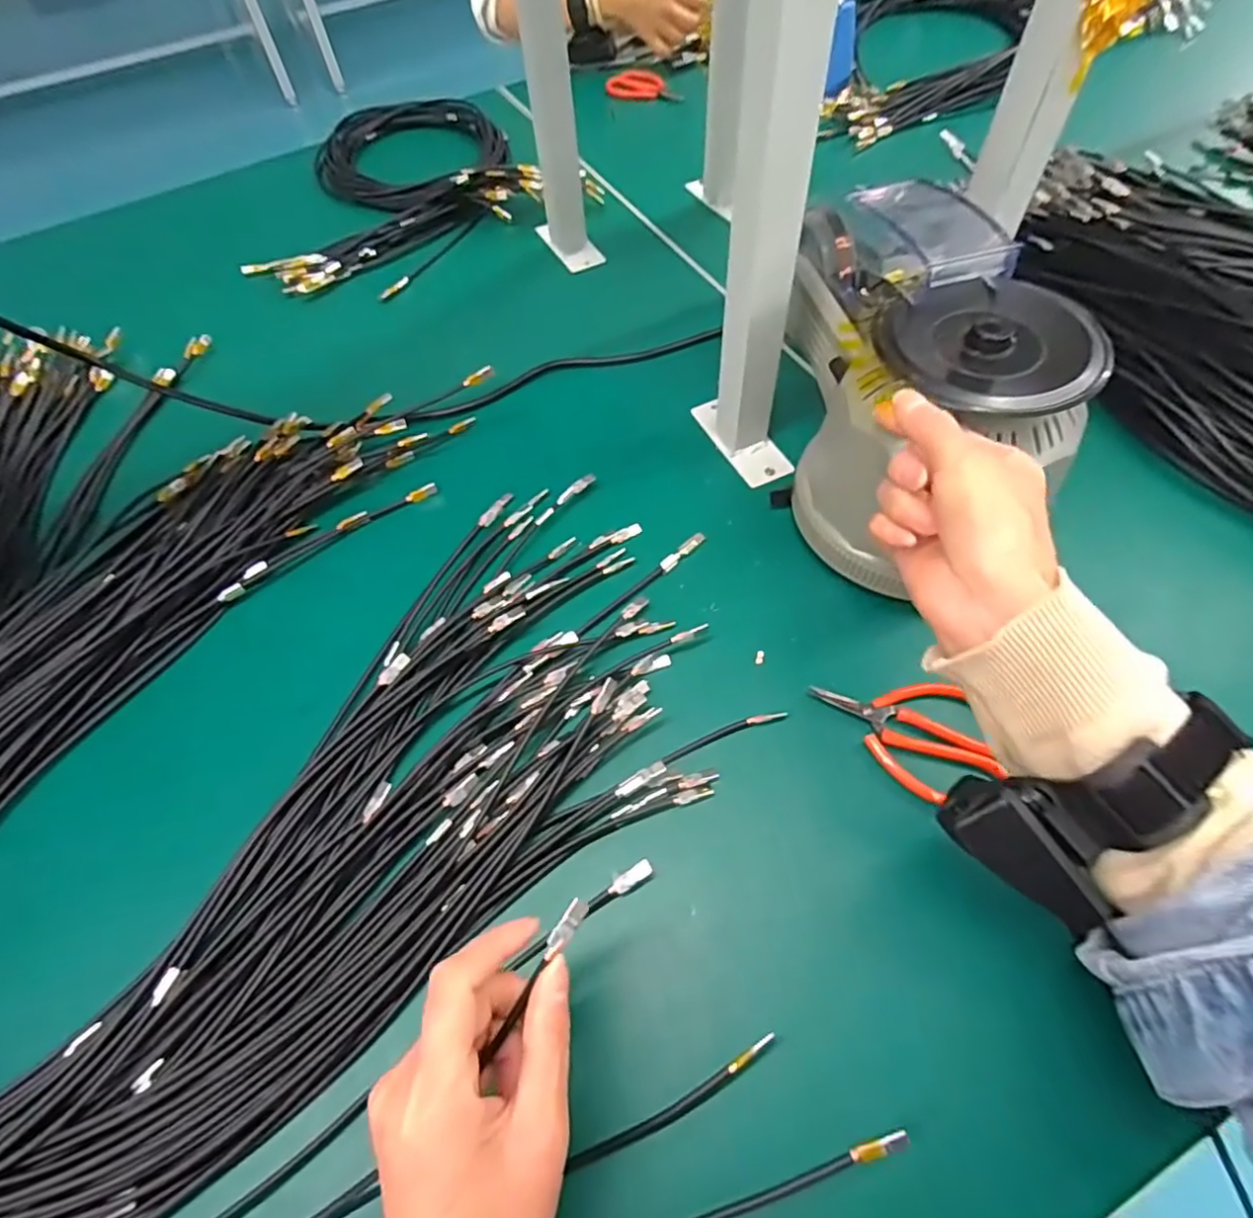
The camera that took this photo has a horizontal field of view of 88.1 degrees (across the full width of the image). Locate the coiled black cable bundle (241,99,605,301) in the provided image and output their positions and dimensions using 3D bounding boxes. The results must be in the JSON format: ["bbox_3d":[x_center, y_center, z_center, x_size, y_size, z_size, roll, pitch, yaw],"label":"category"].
[{"bbox_3d":[-0.271,-0.493,0.737,0.348,0.049,0.347,-30,62,-14],"label":"coiled black cable bundle"}]

